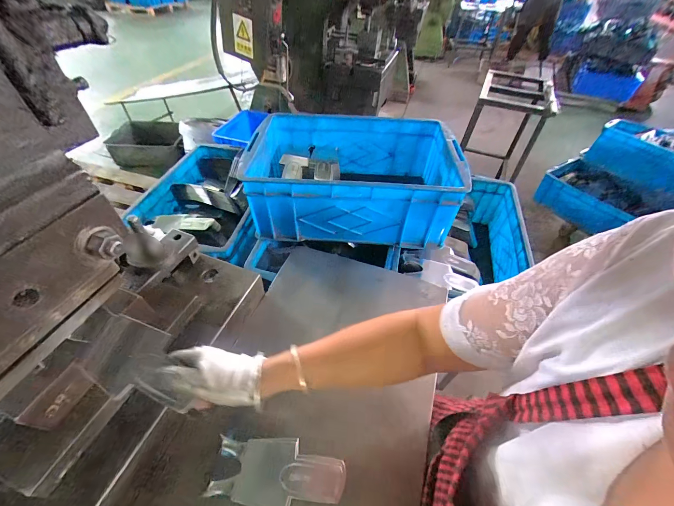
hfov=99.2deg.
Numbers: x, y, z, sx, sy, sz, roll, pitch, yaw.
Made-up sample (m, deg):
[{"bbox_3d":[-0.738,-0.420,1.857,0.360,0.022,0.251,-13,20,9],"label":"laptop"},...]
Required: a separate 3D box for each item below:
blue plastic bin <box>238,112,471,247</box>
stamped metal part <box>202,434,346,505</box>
[{"bbox_3d":[0.036,-0.186,0.698,0.441,0.169,0.297,5,48,1],"label":"blue plastic bin"},{"bbox_3d":[-0.075,0.292,0.381,0.167,0.030,0.073,3,48,0],"label":"stamped metal part"}]

